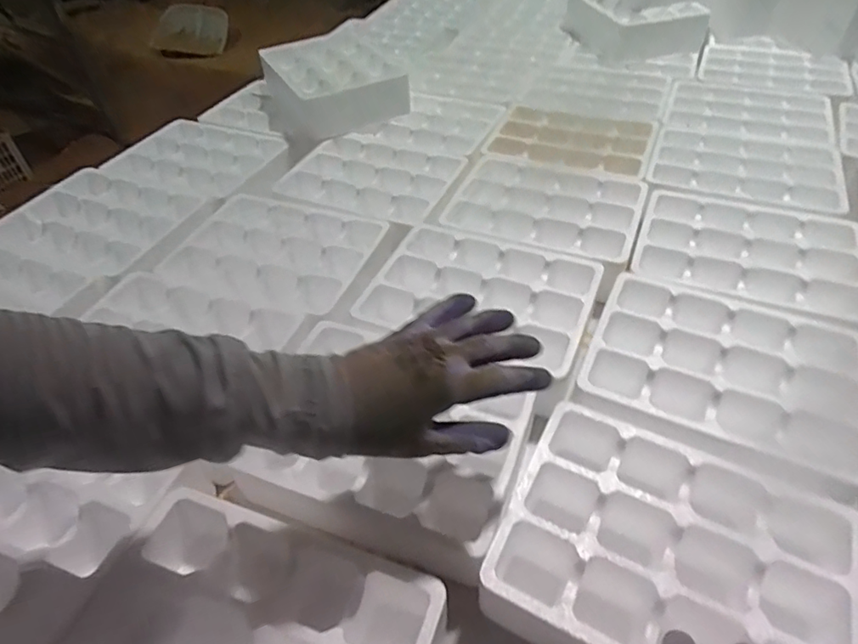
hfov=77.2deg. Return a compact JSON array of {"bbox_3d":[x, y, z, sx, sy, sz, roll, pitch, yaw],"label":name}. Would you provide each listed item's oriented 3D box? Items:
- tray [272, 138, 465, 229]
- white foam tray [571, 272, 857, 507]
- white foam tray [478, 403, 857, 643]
[{"bbox_3d":[-0.078,-0.217,0.783,0.246,0.017,0.189,22,51,24],"label":"tray"},{"bbox_3d":[0.279,0.045,0.516,0.232,0.027,0.194,21,50,23],"label":"white foam tray"},{"bbox_3d":[0.184,0.187,0.422,0.241,0.063,0.184,18,49,21],"label":"white foam tray"}]

